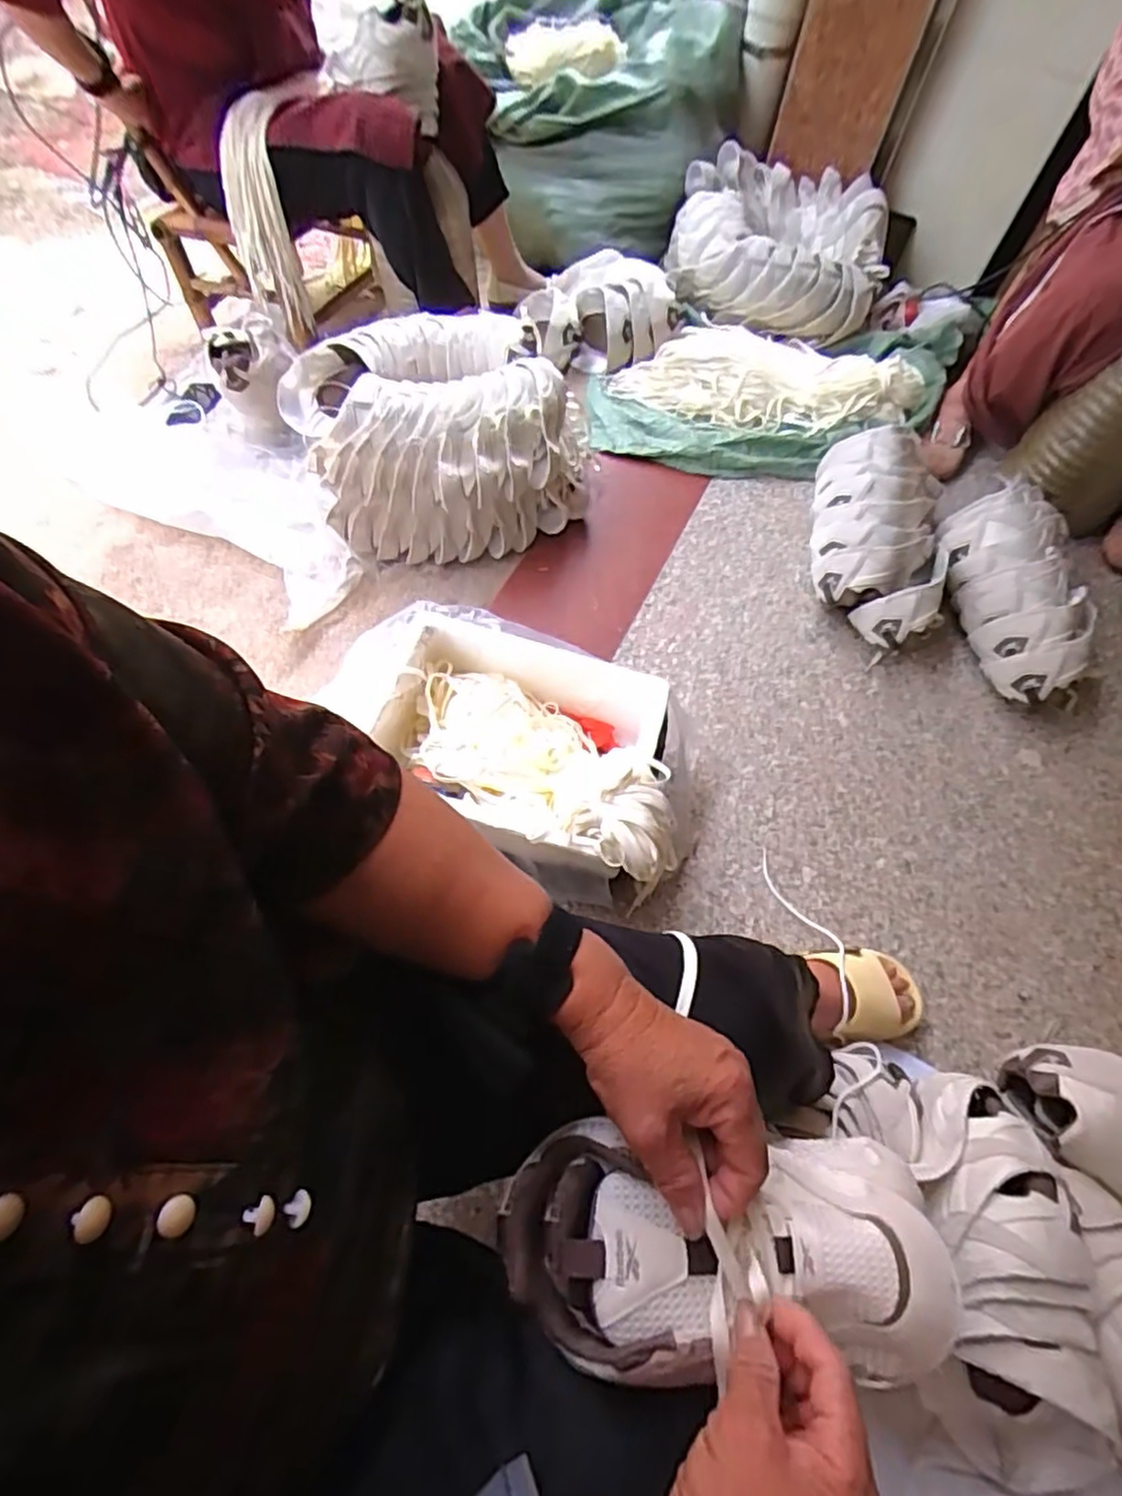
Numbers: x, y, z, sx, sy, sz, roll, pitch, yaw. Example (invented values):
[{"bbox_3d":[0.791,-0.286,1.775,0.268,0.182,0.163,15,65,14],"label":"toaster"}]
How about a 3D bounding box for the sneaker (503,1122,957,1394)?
[{"bbox_3d":[0.086,0.266,0.372,0.229,0.083,0.101,2,66,-2],"label":"sneaker"}]

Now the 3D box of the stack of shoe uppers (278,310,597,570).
[{"bbox_3d":[-0.208,-0.527,1.167,0.508,0.233,0.344,-8,64,-7],"label":"stack of shoe uppers"}]

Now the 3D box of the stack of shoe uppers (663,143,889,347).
[{"bbox_3d":[0.447,-1.052,1.426,0.441,0.179,0.360,16,67,8],"label":"stack of shoe uppers"}]

